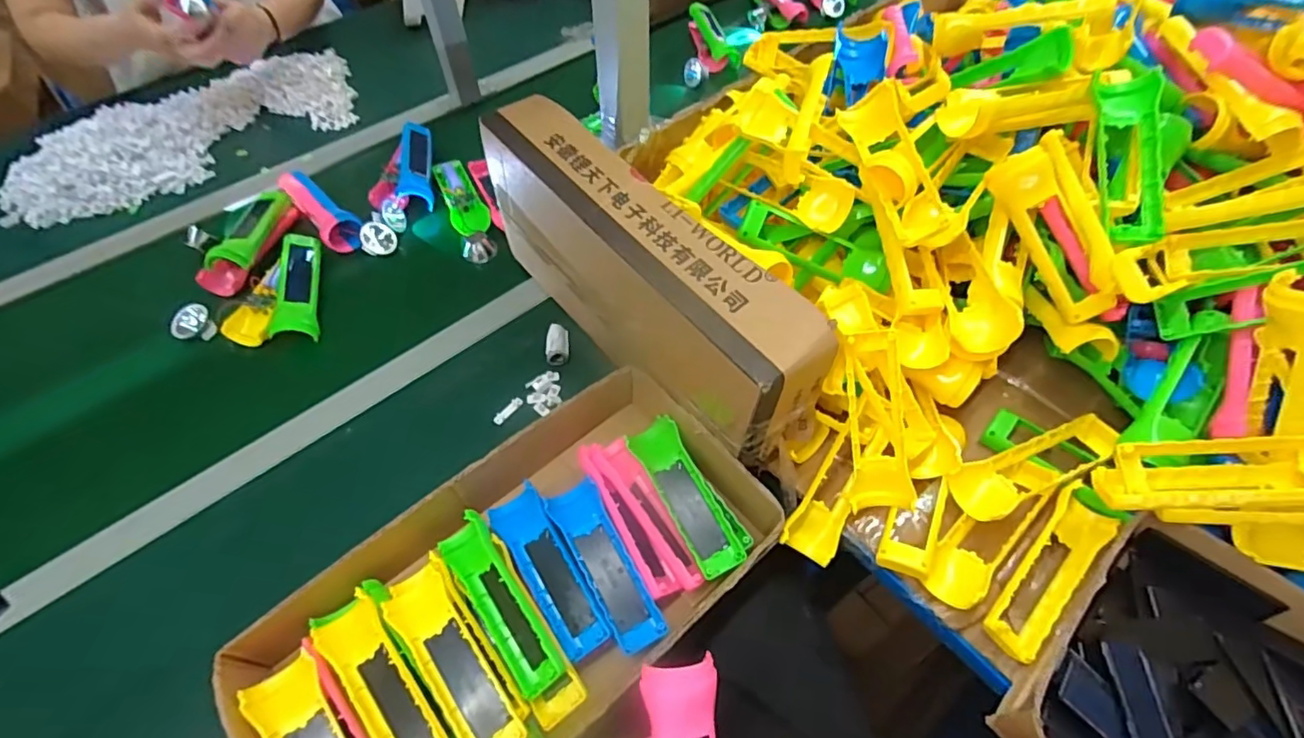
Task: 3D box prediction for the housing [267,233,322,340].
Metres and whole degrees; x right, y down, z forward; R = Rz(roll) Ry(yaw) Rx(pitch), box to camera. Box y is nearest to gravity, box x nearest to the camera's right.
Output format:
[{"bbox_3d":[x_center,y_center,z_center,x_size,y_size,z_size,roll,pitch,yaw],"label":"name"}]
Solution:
[{"bbox_3d":[-0.443,-0.105,0.706,0.053,0.032,0.162,-13,56,-10],"label":"housing"}]

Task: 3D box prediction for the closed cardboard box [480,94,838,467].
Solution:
[{"bbox_3d":[-0.015,-0.091,0.564,0.090,0.171,0.415,-36,63,-23],"label":"closed cardboard box"}]

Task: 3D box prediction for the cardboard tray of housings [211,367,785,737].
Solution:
[{"bbox_3d":[-0.111,0.185,0.487,0.424,0.082,0.224,-34,62,-22],"label":"cardboard tray of housings"}]

